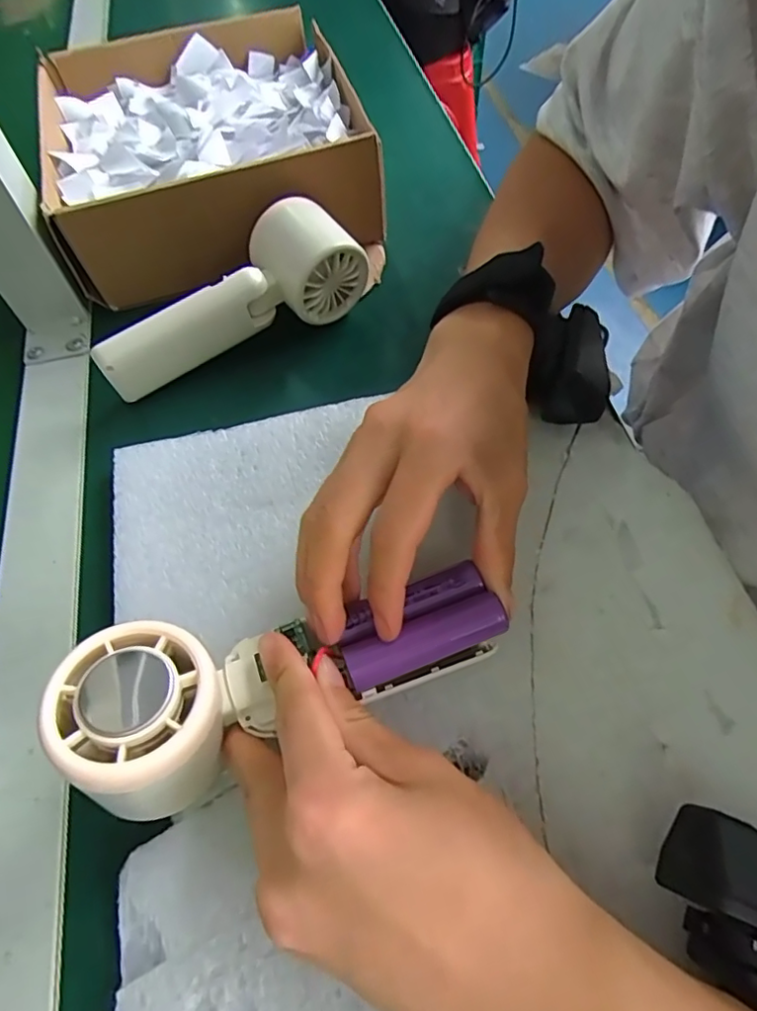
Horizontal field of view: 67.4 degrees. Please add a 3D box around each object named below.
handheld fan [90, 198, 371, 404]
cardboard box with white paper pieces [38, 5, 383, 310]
[{"bbox_3d":[-0.086,-0.118,0.332,0.159,0.060,0.048,-34,64,-16],"label":"handheld fan"},{"bbox_3d":[-0.120,-0.252,0.408,0.212,0.073,0.236,-19,61,-8],"label":"cardboard box with white paper pieces"}]

